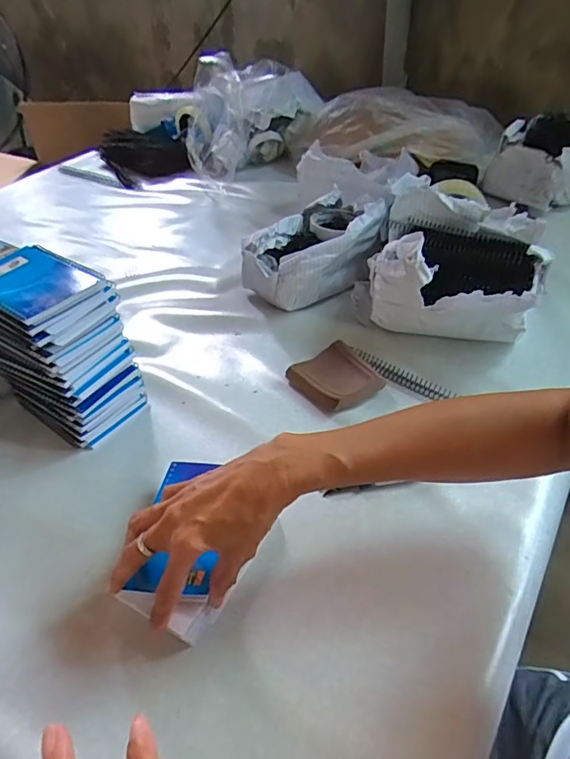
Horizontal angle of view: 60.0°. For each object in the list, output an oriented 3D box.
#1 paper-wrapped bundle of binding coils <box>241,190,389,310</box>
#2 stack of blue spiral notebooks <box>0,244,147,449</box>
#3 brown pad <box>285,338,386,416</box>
[{"bbox_3d":[0.043,-0.179,0.709,0.185,0.118,0.107,-27,46,-24],"label":"paper-wrapped bundle of binding coils"},{"bbox_3d":[-0.242,-0.035,0.537,0.131,0.171,0.097,23,48,27],"label":"stack of blue spiral notebooks"},{"bbox_3d":[0.064,-0.001,0.582,0.093,0.023,0.093,-29,47,-26],"label":"brown pad"}]

